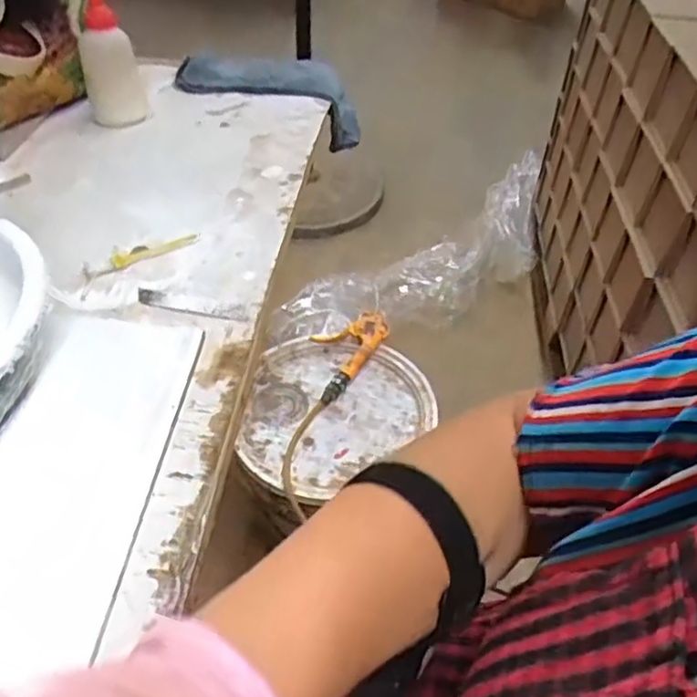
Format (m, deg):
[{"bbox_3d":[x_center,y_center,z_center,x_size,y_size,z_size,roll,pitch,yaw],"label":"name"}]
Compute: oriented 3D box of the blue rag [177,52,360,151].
[{"bbox_3d":[-0.096,-0.333,0.881,0.240,0.090,0.104,12,47,-10],"label":"blue rag"}]

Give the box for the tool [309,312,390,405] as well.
[{"bbox_3d":[-0.011,-0.002,1.045,0.093,0.033,0.180,29,53,22],"label":"tool"}]

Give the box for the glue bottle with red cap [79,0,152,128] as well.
[{"bbox_3d":[-0.265,-0.327,0.736,0.060,0.150,0.058,-13,50,-13],"label":"glue bottle with red cap"}]

